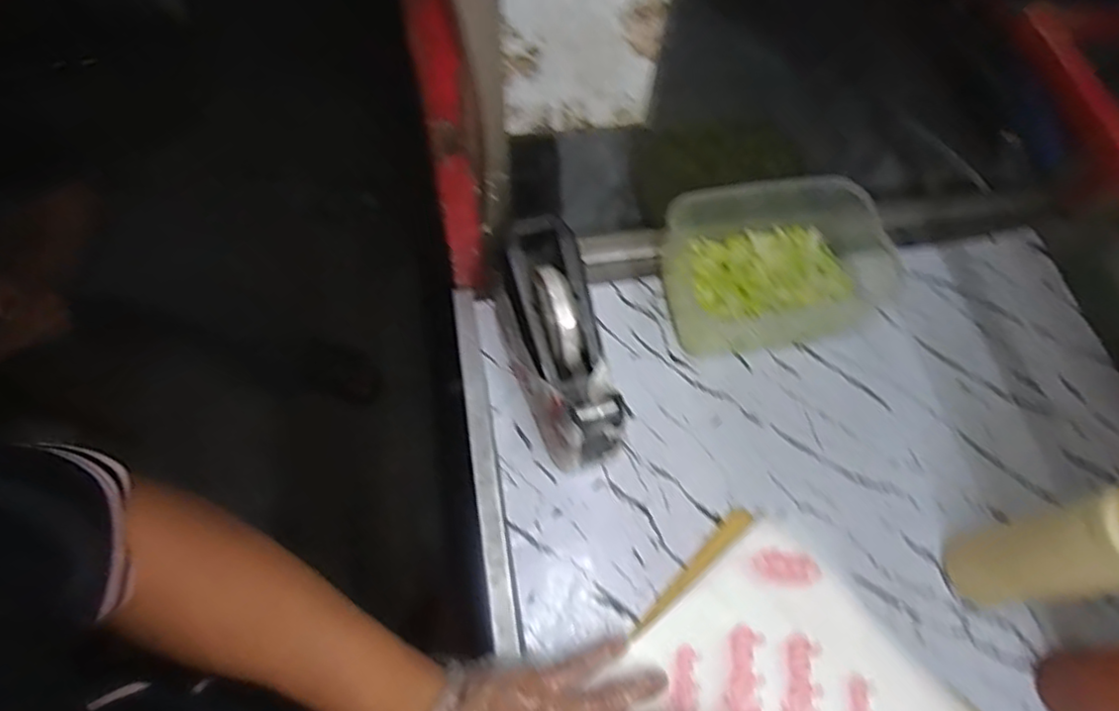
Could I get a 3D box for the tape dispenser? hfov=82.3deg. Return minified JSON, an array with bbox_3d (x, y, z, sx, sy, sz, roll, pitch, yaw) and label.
[{"bbox_3d":[-0.005,-0.009,0.555,0.077,0.109,0.195,-12,68,-8],"label":"tape dispenser"}]

